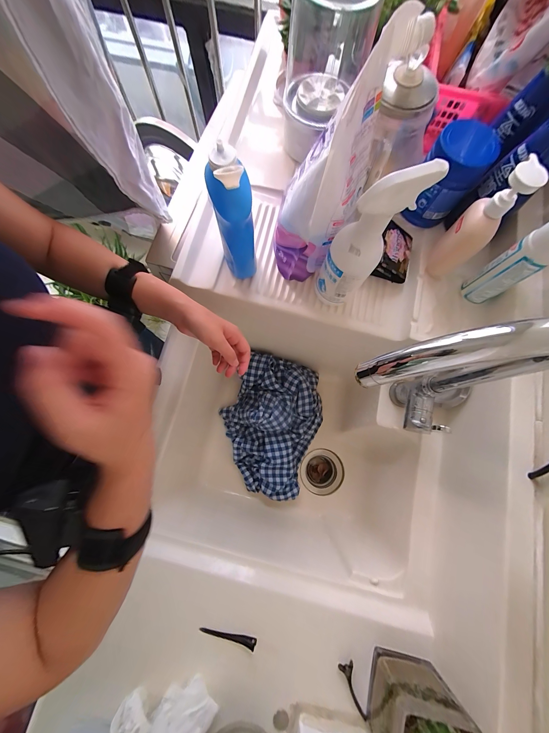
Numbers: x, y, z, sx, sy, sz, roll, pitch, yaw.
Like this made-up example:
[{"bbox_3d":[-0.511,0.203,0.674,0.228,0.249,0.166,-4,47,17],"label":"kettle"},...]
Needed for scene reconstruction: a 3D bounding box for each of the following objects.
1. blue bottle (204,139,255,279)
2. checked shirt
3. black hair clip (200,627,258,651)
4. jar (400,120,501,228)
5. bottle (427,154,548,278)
[{"bbox_3d":[-0.055,-0.196,0.365,0.049,0.209,0.058,-12,78,-4],"label":"blue bottle"},{"bbox_3d":[-0.006,0.133,0.604,0.221,0.095,0.303,24,78,4],"label":"checked shirt"},{"bbox_3d":[-0.070,0.405,0.380,0.086,0.016,0.008,11,78,1],"label":"black hair clip"},{"bbox_3d":[0.285,-0.319,0.425,0.087,0.121,0.098,23,78,4],"label":"jar"},{"bbox_3d":[0.299,-0.206,0.383,0.056,0.170,0.059,43,80,8],"label":"bottle"}]

